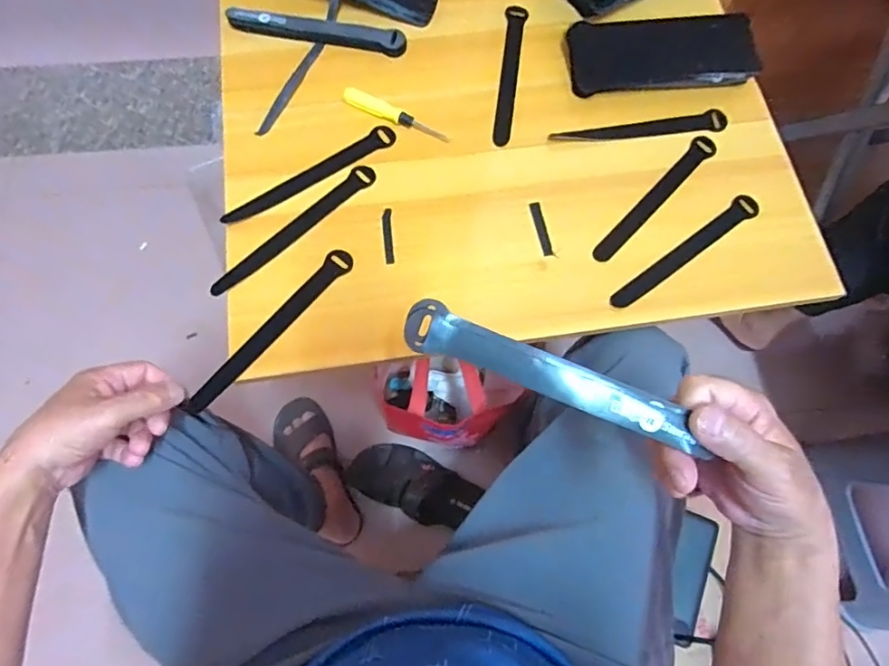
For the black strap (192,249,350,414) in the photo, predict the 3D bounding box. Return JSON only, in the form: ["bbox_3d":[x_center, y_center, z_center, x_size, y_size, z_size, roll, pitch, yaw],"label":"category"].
[{"bbox_3d":[-0.158,-0.004,0.492,0.021,0.009,0.197,38,73,10],"label":"black strap"}]

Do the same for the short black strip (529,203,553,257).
[{"bbox_3d":[0.098,-0.106,0.536,0.011,0.004,0.060,-10,73,-5],"label":"short black strip"}]

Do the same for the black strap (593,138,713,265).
[{"bbox_3d":[0.222,-0.141,0.554,0.023,0.004,0.196,41,75,11],"label":"black strap"}]

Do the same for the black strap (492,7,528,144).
[{"bbox_3d":[0.073,-0.292,0.593,0.022,0.004,0.191,8,72,1],"label":"black strap"}]

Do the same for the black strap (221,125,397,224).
[{"bbox_3d":[-0.136,-0.163,0.545,0.193,0.011,0.029,-34,76,-12],"label":"black strap"}]

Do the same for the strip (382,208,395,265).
[{"bbox_3d":[-0.056,-0.098,0.531,0.009,0.004,0.061,-4,72,-3],"label":"strip"}]

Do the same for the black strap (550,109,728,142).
[{"bbox_3d":[0.214,-0.224,0.582,0.194,0.010,0.023,-7,72,-4],"label":"black strap"}]

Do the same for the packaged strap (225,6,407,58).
[{"bbox_3d":[-0.142,-0.343,0.595,0.197,0.021,0.028,9,72,1],"label":"packaged strap"}]

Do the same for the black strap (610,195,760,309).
[{"bbox_3d":[0.245,-0.084,0.533,0.196,0.004,0.025,-34,76,-12],"label":"black strap"}]

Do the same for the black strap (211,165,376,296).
[{"bbox_3d":[-0.146,-0.103,0.530,0.025,0.009,0.197,42,73,13],"label":"black strap"}]

